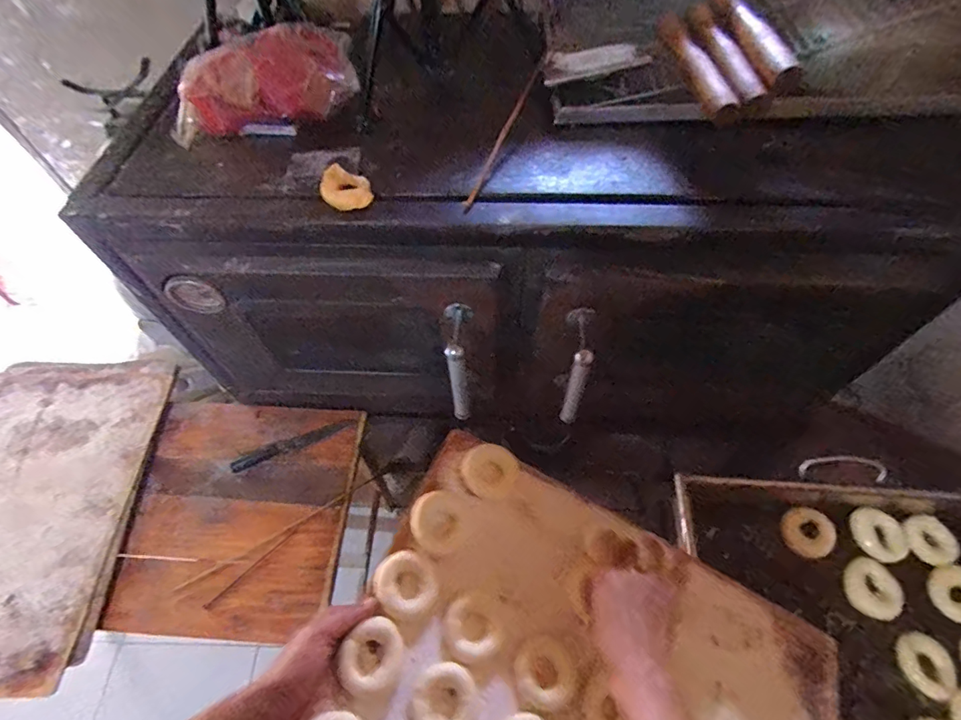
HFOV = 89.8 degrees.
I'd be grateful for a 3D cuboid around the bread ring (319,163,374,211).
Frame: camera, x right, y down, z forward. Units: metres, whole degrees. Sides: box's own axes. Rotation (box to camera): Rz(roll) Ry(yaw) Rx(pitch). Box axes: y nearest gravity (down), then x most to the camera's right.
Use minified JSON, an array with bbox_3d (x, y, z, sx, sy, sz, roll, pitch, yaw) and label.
[{"bbox_3d":[-0.168,-0.213,0.601,0.059,0.035,0.050,-19,58,-13],"label":"bread ring"}]

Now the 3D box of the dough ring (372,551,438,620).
[{"bbox_3d":[-0.084,0.250,0.542,0.066,0.020,0.066,6,68,-16],"label":"dough ring"}]

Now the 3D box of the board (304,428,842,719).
[{"bbox_3d":[0.148,0.386,0.536,0.582,0.035,0.404,30,54,-1],"label":"board"}]

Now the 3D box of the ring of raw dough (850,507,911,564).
[{"bbox_3d":[0.616,0.265,0.743,0.087,0.024,0.077,-23,59,-16],"label":"ring of raw dough"}]

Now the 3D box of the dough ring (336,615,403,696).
[{"bbox_3d":[-0.111,0.303,0.495,0.063,0.019,0.064,-8,71,-26],"label":"dough ring"}]

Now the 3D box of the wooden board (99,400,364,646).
[{"bbox_3d":[-0.442,0.278,0.907,0.389,0.040,0.416,2,56,1],"label":"wooden board"}]

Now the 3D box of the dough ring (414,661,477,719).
[{"bbox_3d":[-0.035,0.344,0.489,0.062,0.015,0.061,-38,64,-23],"label":"dough ring"}]

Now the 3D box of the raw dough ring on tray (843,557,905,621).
[{"bbox_3d":[0.563,0.328,0.692,0.073,0.025,0.072,0,56,0],"label":"raw dough ring on tray"}]

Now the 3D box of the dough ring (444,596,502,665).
[{"bbox_3d":[-0.010,0.297,0.528,0.063,0.015,0.056,39,64,23],"label":"dough ring"}]

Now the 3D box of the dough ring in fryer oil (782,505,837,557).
[{"bbox_3d":[0.500,0.262,0.737,0.077,0.017,0.070,0,56,0],"label":"dough ring in fryer oil"}]

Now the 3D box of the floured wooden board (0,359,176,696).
[{"bbox_3d":[-0.837,0.256,0.867,0.405,0.044,0.569,-2,56,-3],"label":"floured wooden board"}]

